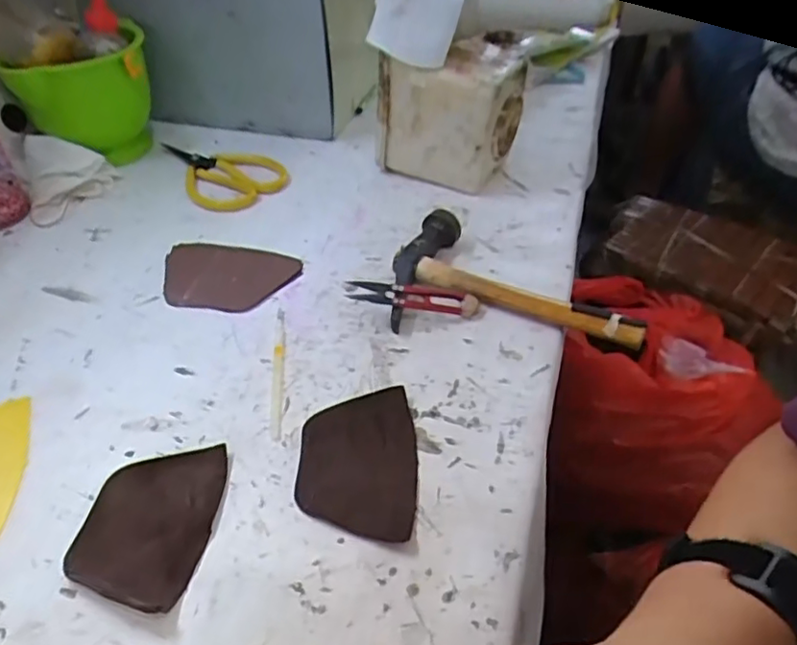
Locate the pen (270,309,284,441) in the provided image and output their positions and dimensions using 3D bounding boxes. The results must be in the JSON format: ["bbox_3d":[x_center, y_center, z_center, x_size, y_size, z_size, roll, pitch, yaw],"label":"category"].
[{"bbox_3d":[-0.088,0.033,0.441,0.008,0.004,0.124,-5,42,-5],"label":"pen"}]

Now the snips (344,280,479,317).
[{"bbox_3d":[0.012,-0.020,0.478,0.102,0.013,0.020,7,41,-12],"label":"snips"}]

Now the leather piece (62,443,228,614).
[{"bbox_3d":[-0.142,0.112,0.346,0.070,0.007,0.099,6,40,-1],"label":"leather piece"}]

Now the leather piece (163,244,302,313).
[{"bbox_3d":[-0.150,-0.041,0.528,0.117,0.007,0.085,9,41,5],"label":"leather piece"}]

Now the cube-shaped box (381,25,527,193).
[{"bbox_3d":[0.054,-0.220,0.612,0.127,0.135,0.102,22,46,23],"label":"cube-shaped box"}]

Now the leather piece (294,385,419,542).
[{"bbox_3d":[-0.025,0.084,0.375,0.071,0.009,0.103,0,43,0],"label":"leather piece"}]

